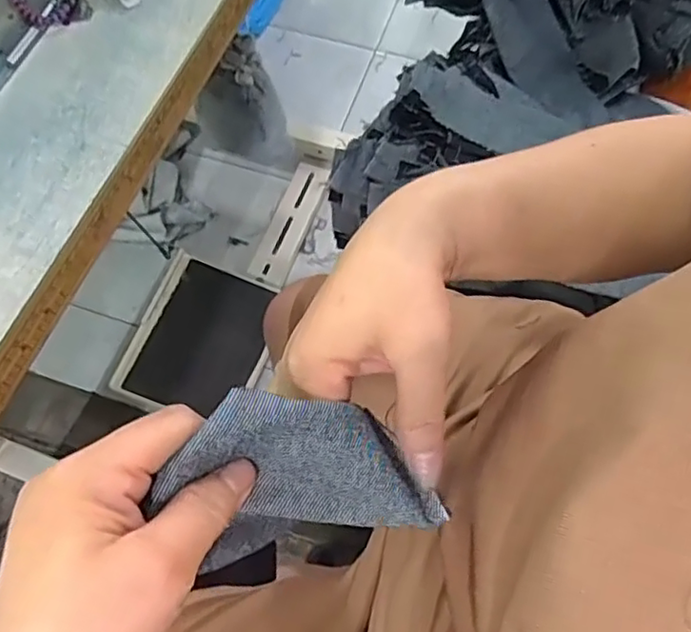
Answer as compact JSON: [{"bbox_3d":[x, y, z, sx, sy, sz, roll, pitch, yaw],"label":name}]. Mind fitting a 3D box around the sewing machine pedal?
[{"bbox_3d":[-0.238,0.030,1.037,0.219,0.032,0.261,14,68,7],"label":"sewing machine pedal"}]

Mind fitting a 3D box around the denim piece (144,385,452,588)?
[{"bbox_3d":[-0.019,0.062,0.248,0.100,0.082,0.030,-22,26,-17],"label":"denim piece"}]

